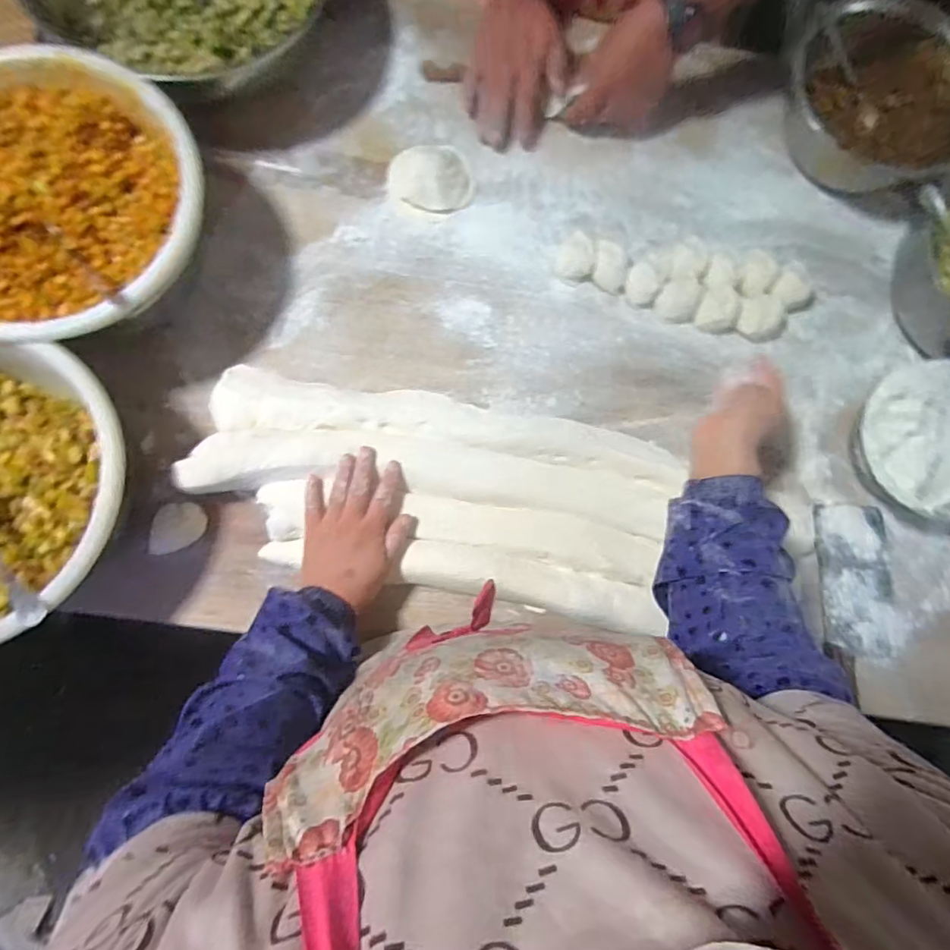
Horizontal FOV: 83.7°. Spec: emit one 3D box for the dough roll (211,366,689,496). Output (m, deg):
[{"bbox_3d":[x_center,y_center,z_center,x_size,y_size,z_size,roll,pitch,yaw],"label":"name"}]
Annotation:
[{"bbox_3d":[-0.027,-0.053,0.615,0.521,0.049,0.070,7,80,-2],"label":"dough roll"}]

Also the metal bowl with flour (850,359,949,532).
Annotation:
[{"bbox_3d":[0.525,-0.034,0.610,0.187,0.072,0.176,0,81,-3],"label":"metal bowl with flour"}]

